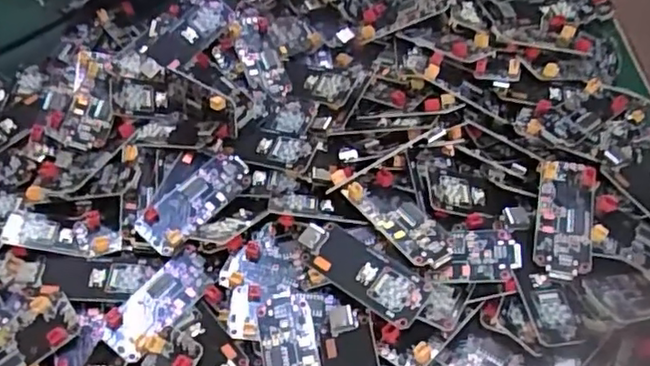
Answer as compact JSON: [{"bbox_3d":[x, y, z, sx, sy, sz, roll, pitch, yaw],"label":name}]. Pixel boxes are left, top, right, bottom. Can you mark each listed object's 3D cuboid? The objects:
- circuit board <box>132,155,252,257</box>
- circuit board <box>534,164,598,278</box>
[{"bbox_3d":[-0.052,0.006,0.253,0.021,0.005,0.049,36,63,18],"label":"circuit board"},{"bbox_3d":[0.087,0.013,0.230,0.019,0.006,0.049,15,58,5],"label":"circuit board"}]

